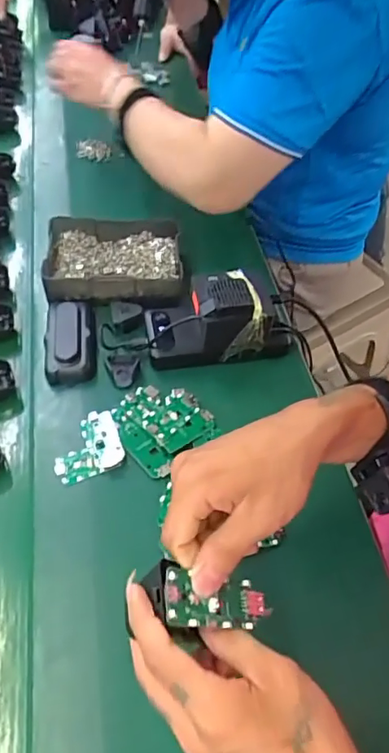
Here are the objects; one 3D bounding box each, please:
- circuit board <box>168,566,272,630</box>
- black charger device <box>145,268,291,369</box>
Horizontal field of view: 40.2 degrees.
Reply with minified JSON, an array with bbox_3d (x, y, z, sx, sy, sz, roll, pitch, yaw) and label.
[{"bbox_3d":[0.013,0.133,0.317,0.064,0.006,0.030,13,50,-22],"label":"circuit board"},{"bbox_3d":[0.024,-0.070,0.568,0.152,0.066,0.077,-7,53,-6],"label":"black charger device"}]

